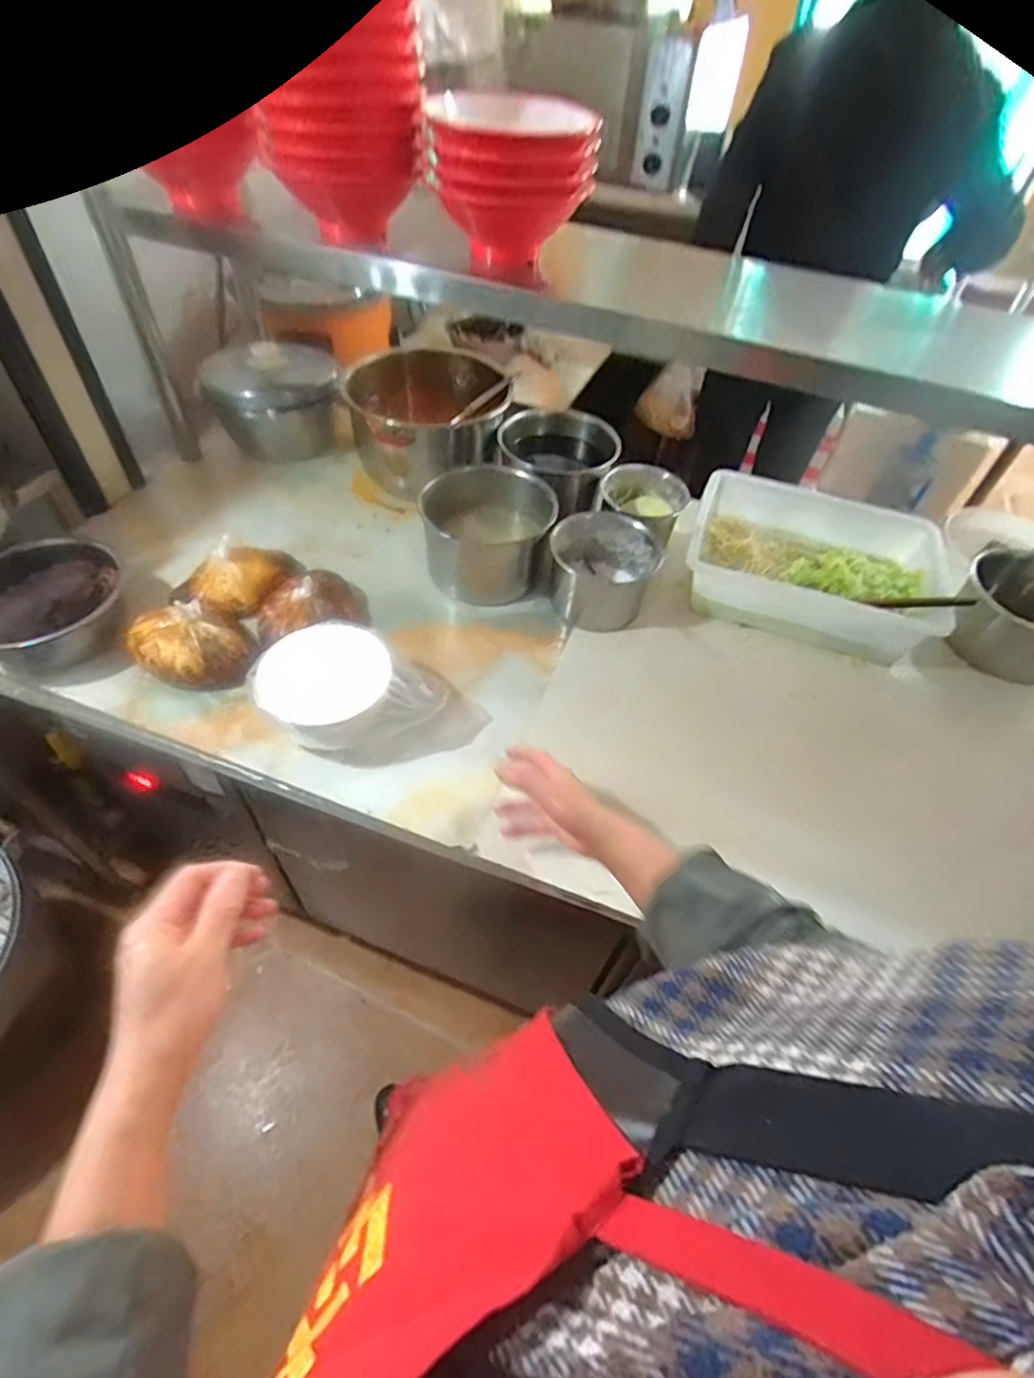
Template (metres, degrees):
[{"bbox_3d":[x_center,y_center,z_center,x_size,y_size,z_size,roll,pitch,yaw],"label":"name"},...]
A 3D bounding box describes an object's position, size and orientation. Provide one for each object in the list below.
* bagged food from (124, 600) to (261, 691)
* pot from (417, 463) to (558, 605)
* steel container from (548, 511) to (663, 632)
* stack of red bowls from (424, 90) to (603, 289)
[{"bbox_3d":[-0.423,-0.053,0.828,0.136,0.070,0.136,-28,59,-20],"label":"bagged food"},{"bbox_3d":[-0.042,-0.235,0.954,0.161,0.146,0.162,1,53,-1],"label":"pot"},{"bbox_3d":[0.126,-0.176,0.941,0.151,0.103,0.136,15,55,10],"label":"steel container"},{"bbox_3d":[0.002,-0.634,0.799,0.187,0.159,0.166,8,54,5],"label":"stack of red bowls"}]

